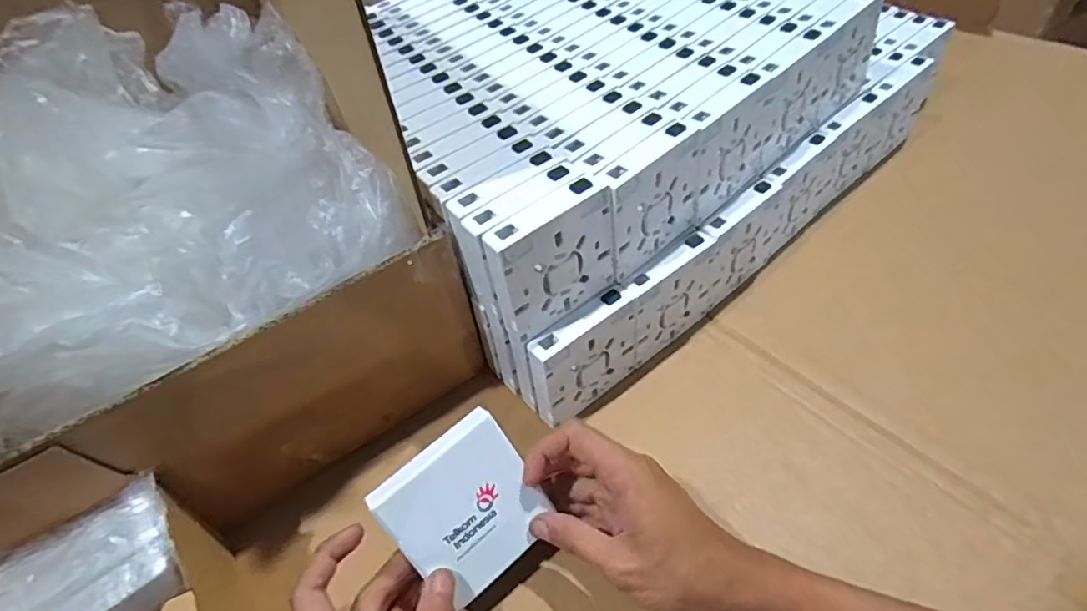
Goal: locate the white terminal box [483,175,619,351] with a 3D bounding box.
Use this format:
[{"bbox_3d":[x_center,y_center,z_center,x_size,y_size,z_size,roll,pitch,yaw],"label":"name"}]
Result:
[{"bbox_3d":[0.008,-0.029,0.388,0.086,0.085,0.023,-33,53,-21],"label":"white terminal box"}]

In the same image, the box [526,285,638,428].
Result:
[{"bbox_3d":[0.033,0.040,0.440,0.088,0.083,0.024,-32,52,-20],"label":"box"}]

